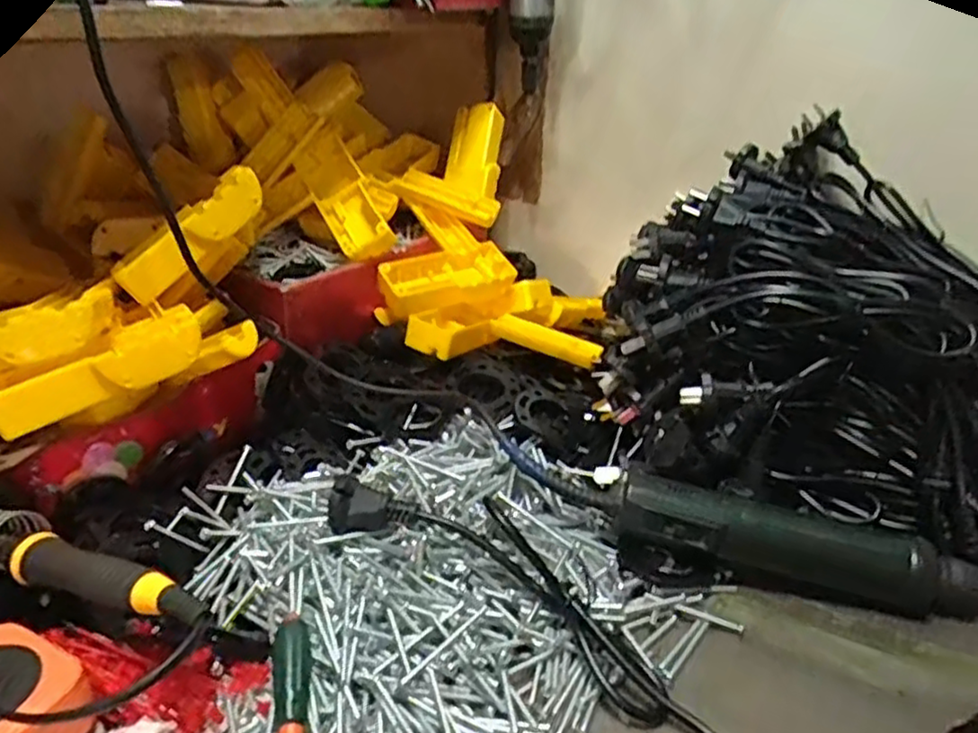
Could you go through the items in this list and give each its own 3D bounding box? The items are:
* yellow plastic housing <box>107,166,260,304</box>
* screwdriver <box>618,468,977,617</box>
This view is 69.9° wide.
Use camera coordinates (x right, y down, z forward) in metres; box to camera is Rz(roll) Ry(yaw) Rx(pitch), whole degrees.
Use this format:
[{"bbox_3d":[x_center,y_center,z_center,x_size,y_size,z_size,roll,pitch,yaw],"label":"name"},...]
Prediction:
[{"bbox_3d":[-0.201,-0.090,0.473,0.113,0.031,0.025,-44,49,-10],"label":"yellow plastic housing"},{"bbox_3d":[0.195,0.112,0.424,0.234,0.048,0.043,7,28,8],"label":"screwdriver"}]

